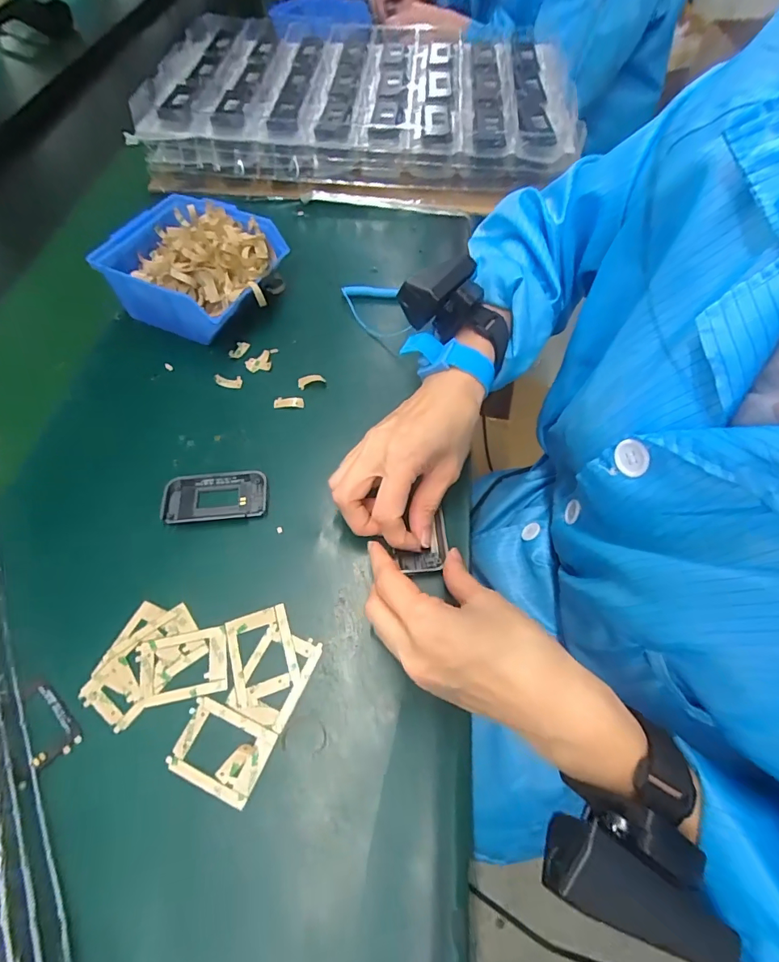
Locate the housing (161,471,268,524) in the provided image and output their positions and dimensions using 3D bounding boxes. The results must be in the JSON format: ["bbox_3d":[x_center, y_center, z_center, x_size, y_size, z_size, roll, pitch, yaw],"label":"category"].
[{"bbox_3d":[-0.132,0.013,0.347,0.076,0.011,0.038,-7,59,-4],"label":"housing"}]

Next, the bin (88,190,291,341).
[{"bbox_3d":[-0.184,-0.202,0.443,0.145,0.068,0.126,23,62,13],"label":"bin"}]

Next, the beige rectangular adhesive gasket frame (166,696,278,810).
[{"bbox_3d":[-0.098,0.155,0.264,0.053,0.004,0.041,19,61,11],"label":"beige rectangular adhesive gasket frame"}]

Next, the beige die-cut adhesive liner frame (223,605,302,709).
[{"bbox_3d":[-0.081,0.109,0.292,0.039,0.004,0.054,-17,60,-10],"label":"beige die-cut adhesive liner frame"}]

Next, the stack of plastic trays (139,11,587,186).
[{"bbox_3d":[-0.031,-0.498,0.618,0.516,0.087,0.326,4,59,5],"label":"stack of plastic trays"}]

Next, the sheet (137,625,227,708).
[{"bbox_3d":[-0.131,0.115,0.288,0.054,0.004,0.040,-11,59,-6],"label":"sheet"}]

